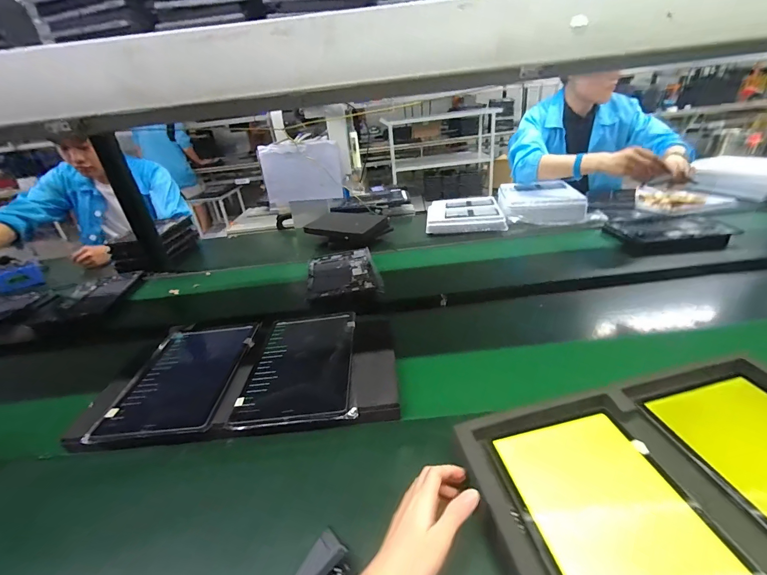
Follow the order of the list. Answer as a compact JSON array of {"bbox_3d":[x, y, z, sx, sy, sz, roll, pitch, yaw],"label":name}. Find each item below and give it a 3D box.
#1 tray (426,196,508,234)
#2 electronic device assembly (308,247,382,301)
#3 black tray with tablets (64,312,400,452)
[{"bbox_3d":[0.279,-0.259,1.210,0.258,0.053,0.305,-2,29,8],"label":"tray"},{"bbox_3d":[-0.110,-0.041,0.892,0.176,0.021,0.233,-10,29,-7],"label":"electronic device assembly"},{"bbox_3d":[-0.212,0.141,0.583,0.461,0.046,0.256,-6,29,1],"label":"black tray with tablets"}]

